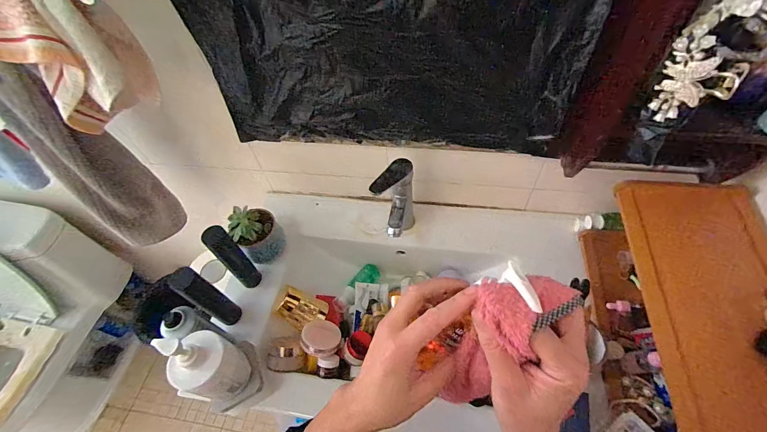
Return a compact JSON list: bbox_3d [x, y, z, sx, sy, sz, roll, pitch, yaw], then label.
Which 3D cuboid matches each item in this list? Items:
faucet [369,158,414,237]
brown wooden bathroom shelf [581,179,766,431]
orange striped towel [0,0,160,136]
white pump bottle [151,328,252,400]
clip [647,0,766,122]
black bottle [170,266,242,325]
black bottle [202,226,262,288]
[{"bbox_3d":[0.022,-0.013,0.672,0.058,0.188,0.129,13,57,13],"label":"faucet"},{"bbox_3d":[0.434,0.200,0.483,0.191,0.176,0.489,7,56,10],"label":"brown wooden bathroom shelf"},{"bbox_3d":[-0.407,-0.210,0.458,0.162,0.197,0.089,-3,55,3],"label":"orange striped towel"},{"bbox_3d":[-0.260,0.214,0.494,0.074,0.151,0.081,10,57,11],"label":"white pump bottle"},{"bbox_3d":[0.315,-0.154,0.323,0.064,0.138,0.029,37,66,26],"label":"clip"},{"bbox_3d":[-0.314,0.150,0.613,0.037,0.186,0.044,26,61,21],"label":"black bottle"},{"bbox_3d":[-0.285,0.081,0.650,0.039,0.175,0.041,-37,60,-19],"label":"black bottle"}]

